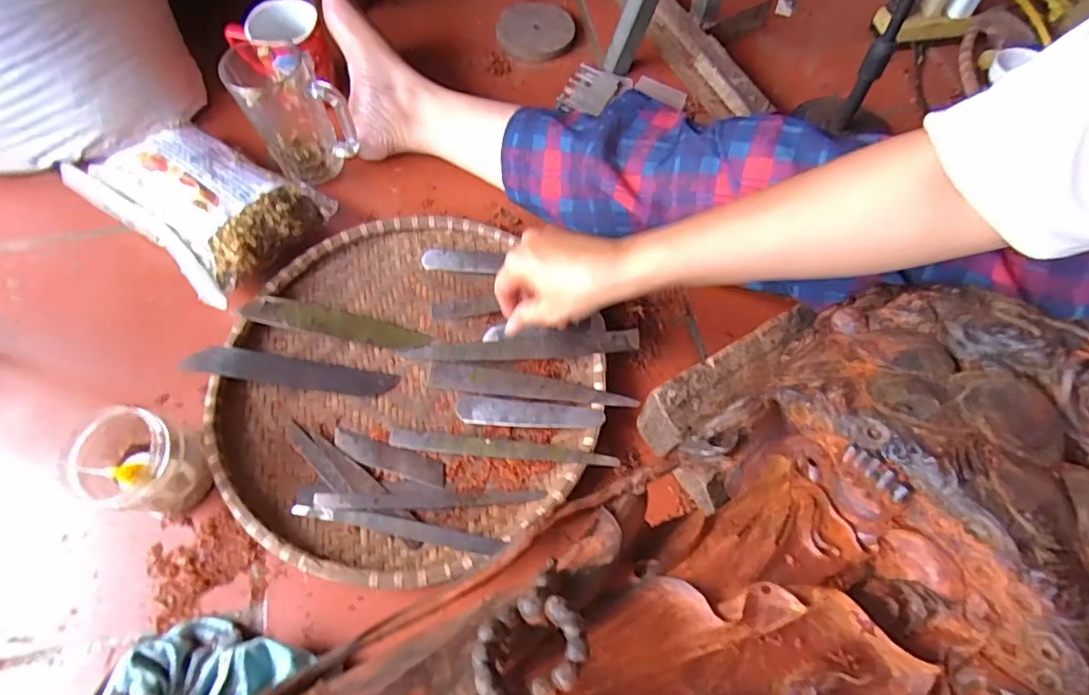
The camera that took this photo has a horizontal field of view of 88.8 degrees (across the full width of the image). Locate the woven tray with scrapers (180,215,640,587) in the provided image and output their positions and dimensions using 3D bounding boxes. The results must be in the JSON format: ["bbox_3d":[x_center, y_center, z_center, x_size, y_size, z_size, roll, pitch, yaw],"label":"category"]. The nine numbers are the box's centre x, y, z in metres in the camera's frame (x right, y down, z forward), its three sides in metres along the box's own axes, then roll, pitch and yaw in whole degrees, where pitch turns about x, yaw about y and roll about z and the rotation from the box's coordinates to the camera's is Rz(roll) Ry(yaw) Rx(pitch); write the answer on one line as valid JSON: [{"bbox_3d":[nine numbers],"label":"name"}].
[{"bbox_3d":[-0.120,0.027,0.497,0.320,0.034,0.330,-35,67,-14],"label":"woven tray with scrapers"}]

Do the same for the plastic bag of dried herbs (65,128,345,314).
[{"bbox_3d":[-0.350,-0.149,0.566,0.239,0.071,0.149,31,69,16],"label":"plastic bag of dried herbs"}]

